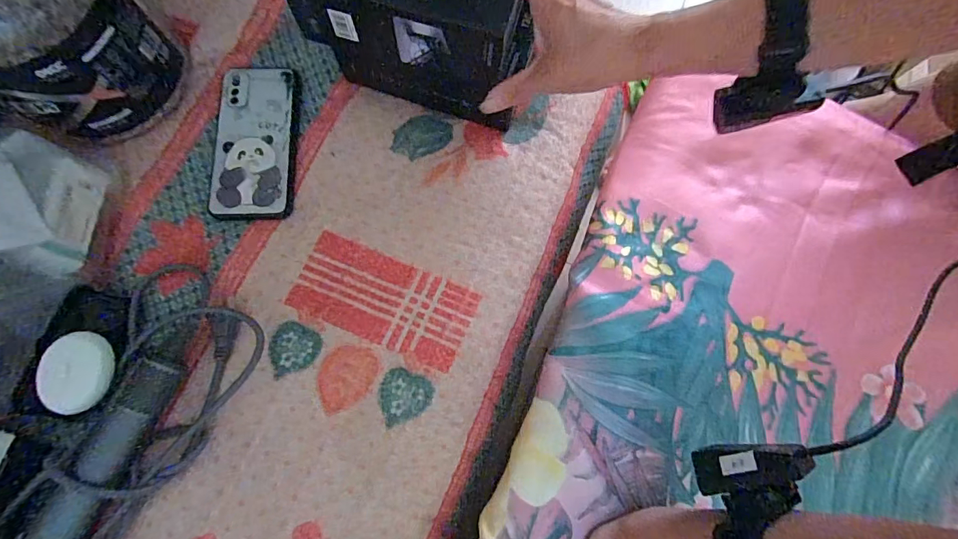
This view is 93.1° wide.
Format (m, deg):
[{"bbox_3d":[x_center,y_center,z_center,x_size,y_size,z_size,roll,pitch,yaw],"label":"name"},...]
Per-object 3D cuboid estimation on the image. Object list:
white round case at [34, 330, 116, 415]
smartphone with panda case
[{"bbox_3d":[-0.322,0.083,0.366,0.047,0.021,0.062,15,66,-22],"label":"white round case"},{"bbox_3d":[-0.223,-0.128,0.450,0.076,0.015,0.158,-1,76,-6],"label":"smartphone with panda case"}]

